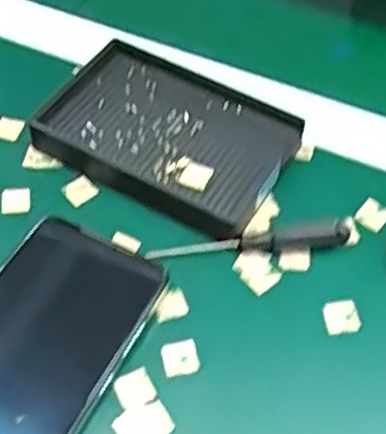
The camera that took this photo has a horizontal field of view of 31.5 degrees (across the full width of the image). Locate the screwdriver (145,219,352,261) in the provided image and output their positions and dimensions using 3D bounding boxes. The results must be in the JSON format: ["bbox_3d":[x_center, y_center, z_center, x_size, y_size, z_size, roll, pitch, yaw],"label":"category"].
[{"bbox_3d":[0.032,0.014,0.366,0.109,0.011,0.014,-7,53,-8],"label":"screwdriver"}]

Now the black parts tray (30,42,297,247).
[{"bbox_3d":[-0.014,-0.047,0.403,0.135,0.023,0.093,26,56,16],"label":"black parts tray"}]

